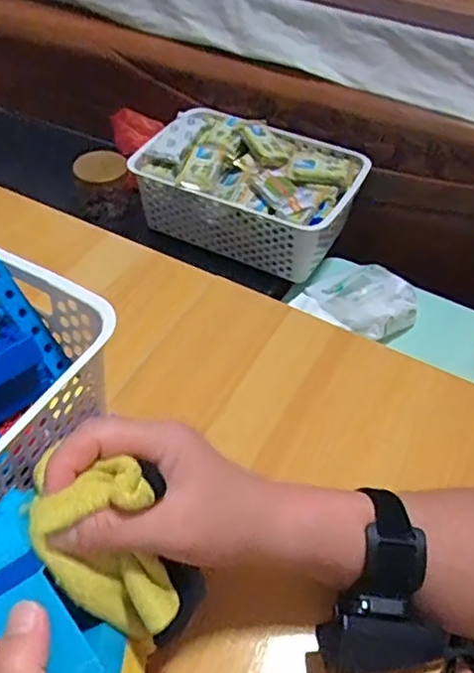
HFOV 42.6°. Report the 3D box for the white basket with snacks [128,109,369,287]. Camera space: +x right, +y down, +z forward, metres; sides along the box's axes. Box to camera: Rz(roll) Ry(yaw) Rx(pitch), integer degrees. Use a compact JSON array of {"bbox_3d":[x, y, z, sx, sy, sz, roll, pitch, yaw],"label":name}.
[{"bbox_3d":[0.022,-0.220,0.890,0.289,0.110,0.222,26,52,19],"label":"white basket with snacks"}]

